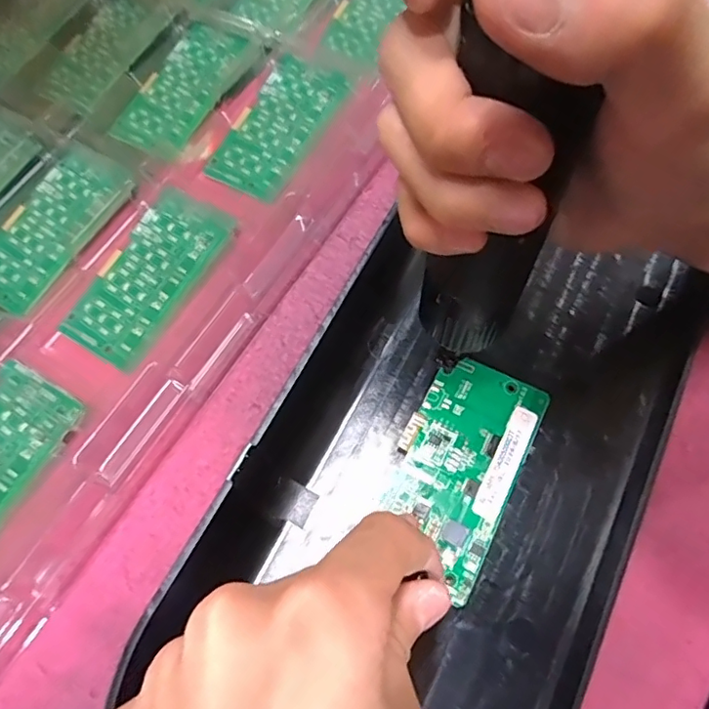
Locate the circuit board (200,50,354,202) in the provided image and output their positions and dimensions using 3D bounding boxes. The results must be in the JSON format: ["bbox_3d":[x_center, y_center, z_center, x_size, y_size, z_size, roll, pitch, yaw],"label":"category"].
[{"bbox_3d":[-0.043,-0.130,0.310,0.047,0.004,0.090,27,78,14],"label":"circuit board"}]

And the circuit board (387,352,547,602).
[{"bbox_3d":[0.043,0.044,0.228,0.048,0.004,0.089,25,70,13],"label":"circuit board"}]

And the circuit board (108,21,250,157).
[{"bbox_3d":[-0.105,-0.162,0.330,0.045,0.010,0.094,24,70,13],"label":"circuit board"}]

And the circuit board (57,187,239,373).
[{"bbox_3d":[-0.102,-0.041,0.275,0.048,0.006,0.093,29,71,14],"label":"circuit board"}]

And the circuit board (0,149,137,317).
[{"bbox_3d":[-0.162,-0.067,0.292,0.050,0.009,0.092,32,72,15],"label":"circuit board"}]

